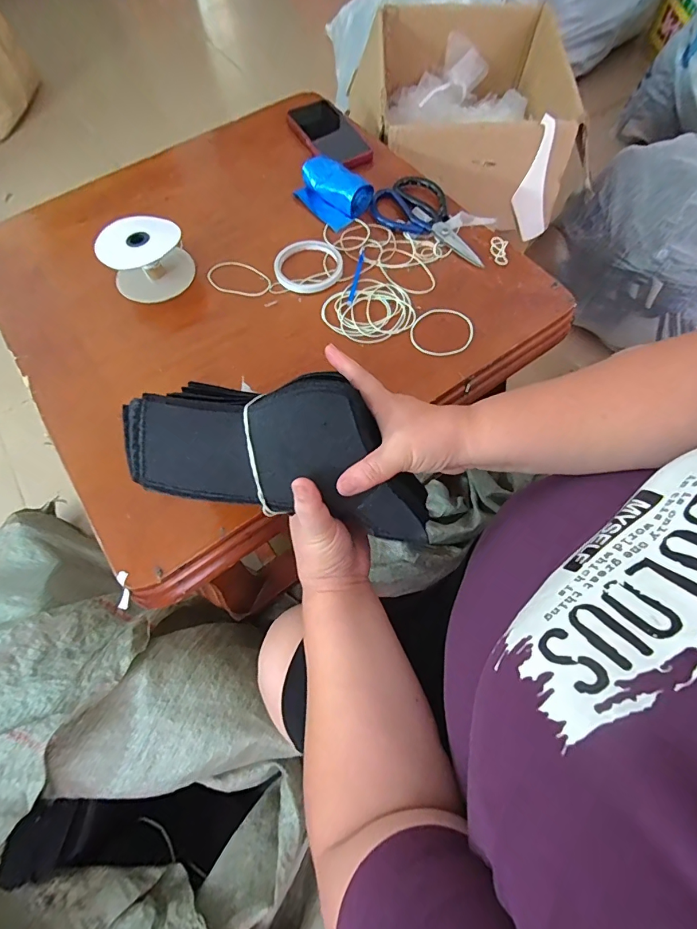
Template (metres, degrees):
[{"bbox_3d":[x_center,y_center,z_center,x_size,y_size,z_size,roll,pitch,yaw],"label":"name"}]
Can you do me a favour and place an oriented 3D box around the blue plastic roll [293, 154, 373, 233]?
[{"bbox_3d":[-0.023,-0.393,0.611,0.074,0.039,0.108,-36,69,-13],"label":"blue plastic roll"}]

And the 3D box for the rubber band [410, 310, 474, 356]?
[{"bbox_3d":[0.114,-0.162,0.520,0.073,0.004,0.074,-1,66,2],"label":"rubber band"}]

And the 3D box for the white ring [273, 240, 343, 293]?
[{"bbox_3d":[-0.053,-0.264,0.566,0.089,0.018,0.089,-1,66,2],"label":"white ring"}]

